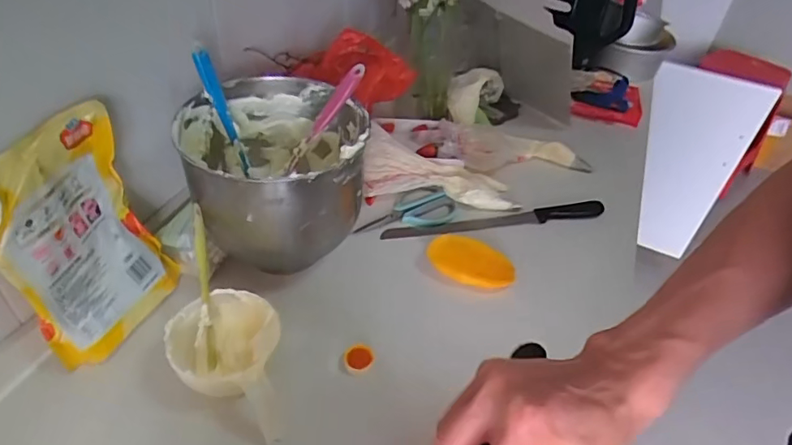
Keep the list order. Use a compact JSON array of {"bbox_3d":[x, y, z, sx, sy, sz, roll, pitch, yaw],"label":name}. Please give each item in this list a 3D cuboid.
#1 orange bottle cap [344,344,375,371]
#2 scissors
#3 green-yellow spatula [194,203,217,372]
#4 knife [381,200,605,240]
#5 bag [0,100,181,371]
[{"bbox_3d":[-0.044,0.160,0.633,0.035,0.010,0.029,-19,48,-24],"label":"orange bottle cap"},{"bbox_3d":[0.010,-0.020,0.849,0.164,0.017,0.082,-8,44,-15],"label":"scissors"},{"bbox_3d":[-0.218,0.072,0.600,0.017,0.017,0.186,-6,84,-12],"label":"green-yellow spatula"},{"bbox_3d":[0.160,-0.005,0.853,0.369,0.021,0.028,-7,44,-13],"label":"knife"},{"bbox_3d":[-0.342,0.019,0.585,0.028,0.250,0.164,3,36,22],"label":"bag"}]

